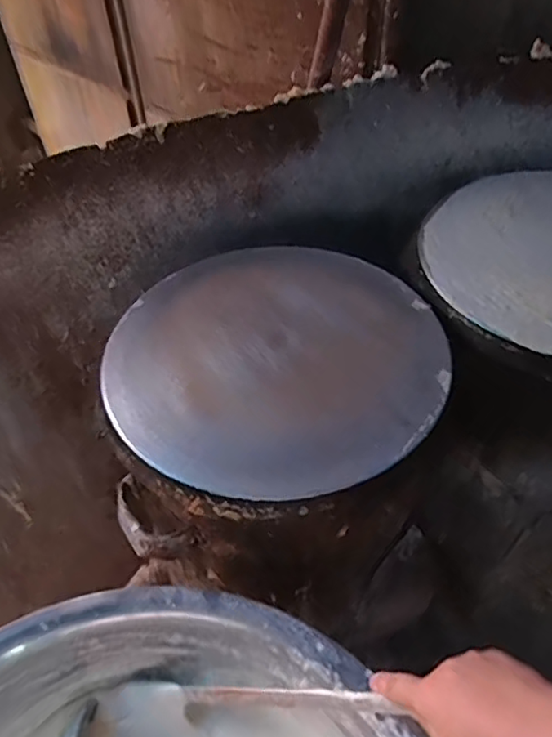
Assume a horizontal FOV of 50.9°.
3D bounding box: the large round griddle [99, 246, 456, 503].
[{"bbox_3d":[0.000,-0.023,0.645,0.359,0.019,0.363,-1,48,1],"label":"large round griddle"}]

